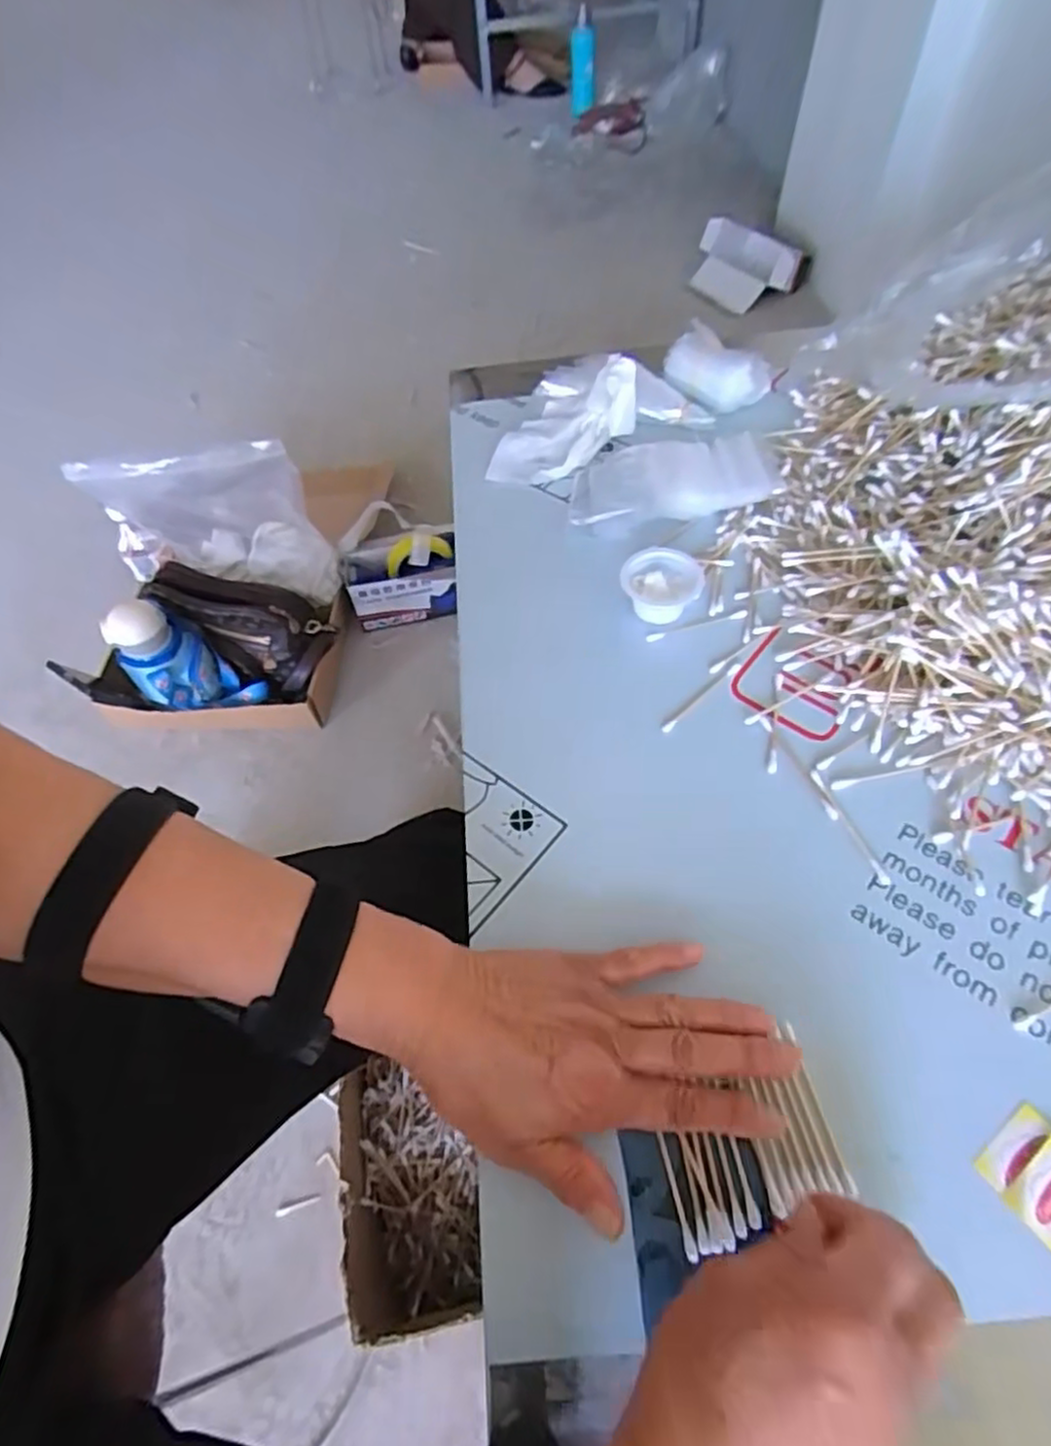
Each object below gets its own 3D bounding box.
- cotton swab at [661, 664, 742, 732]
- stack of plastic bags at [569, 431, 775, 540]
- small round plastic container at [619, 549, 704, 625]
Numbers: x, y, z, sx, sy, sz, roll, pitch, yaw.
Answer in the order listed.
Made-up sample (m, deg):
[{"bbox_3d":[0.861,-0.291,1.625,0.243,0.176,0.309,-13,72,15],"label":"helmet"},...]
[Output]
[{"bbox_3d":[0.113,-0.017,0.442,0.072,0.004,0.006,-37,61,-19],"label":"cotton swab"},{"bbox_3d":[0.111,-0.194,0.550,0.150,0.033,0.090,-9,56,-1],"label":"stack of plastic bags"},{"bbox_3d":[0.094,-0.094,0.476,0.052,0.028,0.045,12,58,13],"label":"small round plastic container"}]

